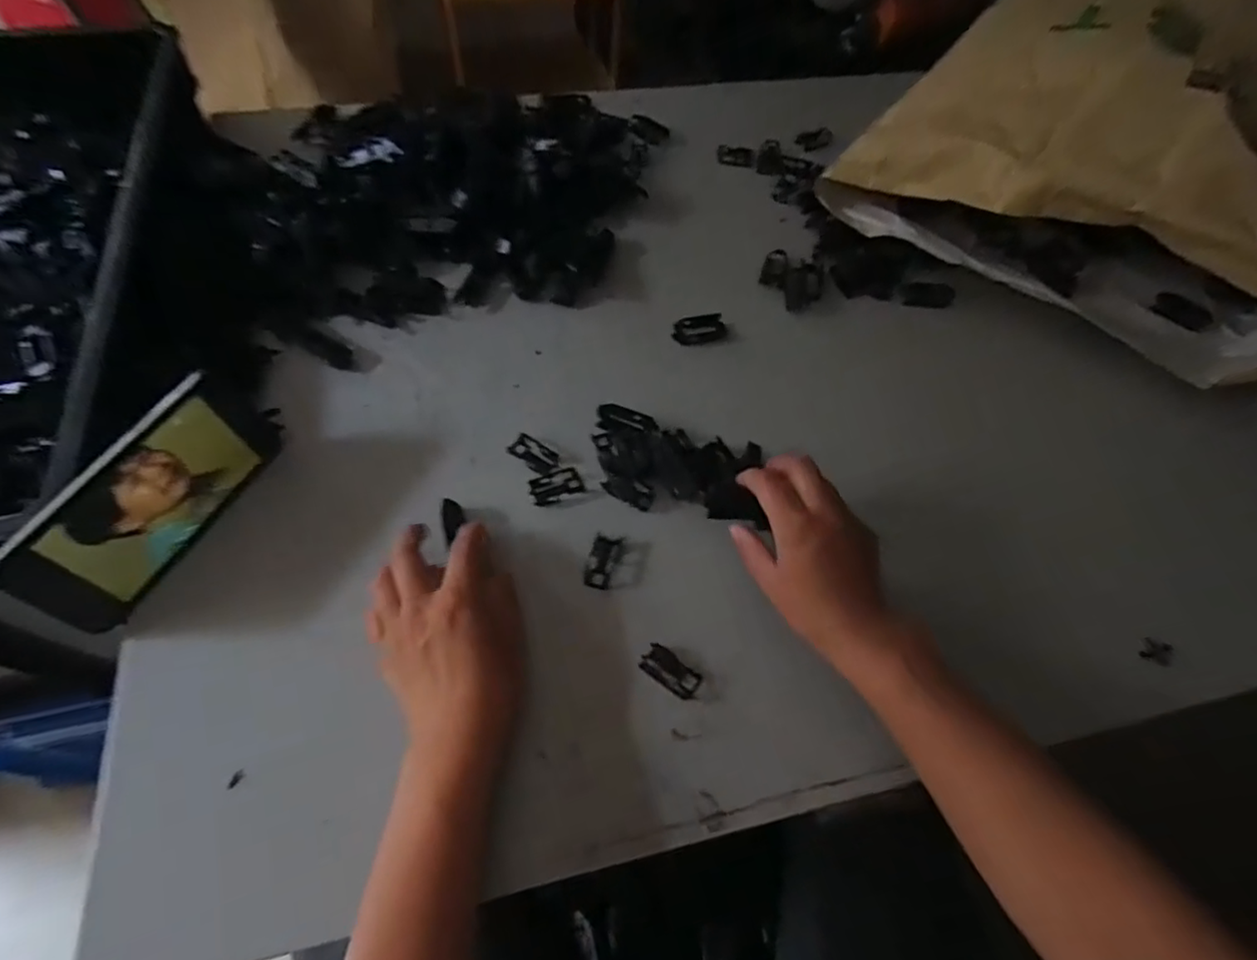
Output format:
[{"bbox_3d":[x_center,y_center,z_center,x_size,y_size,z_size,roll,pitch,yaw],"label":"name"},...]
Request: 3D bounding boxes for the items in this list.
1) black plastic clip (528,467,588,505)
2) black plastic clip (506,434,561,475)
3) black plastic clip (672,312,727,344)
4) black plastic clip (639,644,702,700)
[{"bbox_3d":[-0.054,0.005,0.480,0.038,0.006,0.024,-23,64,-17],"label":"black plastic clip"},{"bbox_3d":[-0.073,-0.021,0.491,0.039,0.008,0.020,35,63,15],"label":"black plastic clip"},{"bbox_3d":[0.064,-0.136,0.569,0.049,0.005,0.026,-12,61,-11],"label":"black plastic clip"},{"bbox_3d":[0.028,0.123,0.410,0.039,0.014,0.018,33,63,15],"label":"black plastic clip"}]

